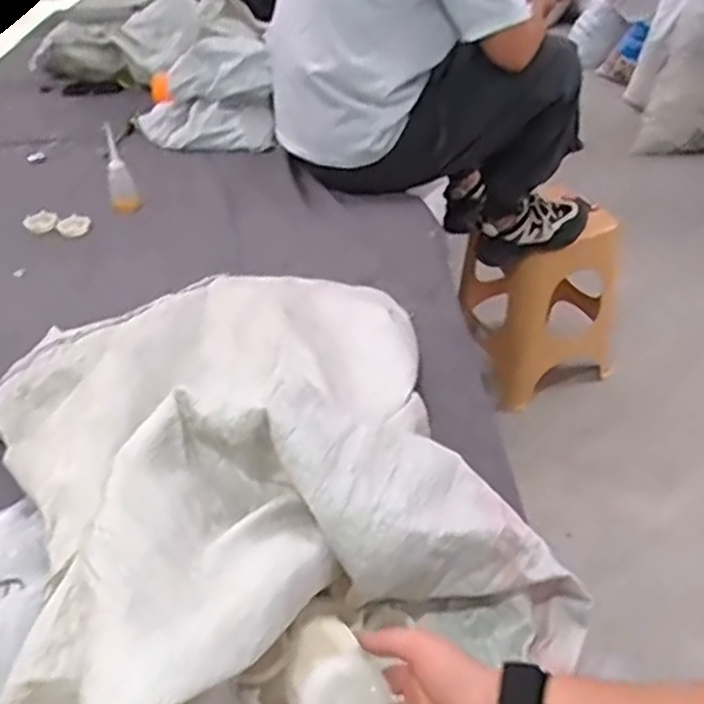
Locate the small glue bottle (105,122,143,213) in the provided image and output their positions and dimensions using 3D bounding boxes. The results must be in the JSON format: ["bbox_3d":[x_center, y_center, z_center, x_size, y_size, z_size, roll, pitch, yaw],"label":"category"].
[{"bbox_3d":[-0.444,-0.349,1.386,0.056,0.141,0.059,-15,38,-16],"label":"small glue bottle"}]

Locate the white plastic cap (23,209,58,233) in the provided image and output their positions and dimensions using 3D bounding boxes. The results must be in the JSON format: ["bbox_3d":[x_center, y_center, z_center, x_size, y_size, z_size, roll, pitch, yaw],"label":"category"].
[{"bbox_3d":[-0.571,-0.239,1.342,0.057,0.024,0.047,-18,39,-20],"label":"white plastic cap"}]

